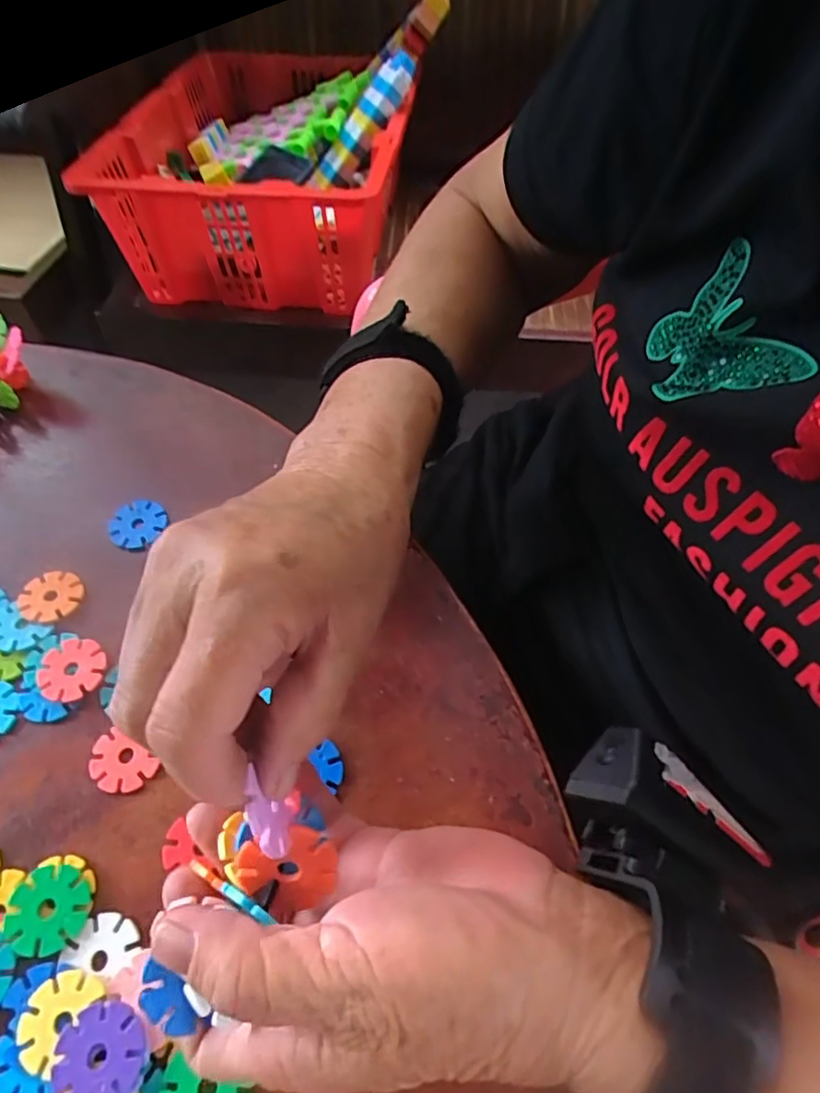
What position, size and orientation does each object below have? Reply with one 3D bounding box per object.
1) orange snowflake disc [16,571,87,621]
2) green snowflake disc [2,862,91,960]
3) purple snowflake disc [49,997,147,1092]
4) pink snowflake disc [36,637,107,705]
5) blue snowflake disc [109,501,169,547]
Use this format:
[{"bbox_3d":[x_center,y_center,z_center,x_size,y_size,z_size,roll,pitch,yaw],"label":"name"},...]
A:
[{"bbox_3d":[-0.189,0.025,0.321,0.031,0.004,0.030,0,59,1],"label":"orange snowflake disc"},{"bbox_3d":[-0.148,0.148,0.248,0.031,0.004,0.031,0,59,1],"label":"green snowflake disc"},{"bbox_3d":[-0.111,0.182,0.218,0.033,0.004,0.032,-3,59,5],"label":"purple snowflake disc"},{"bbox_3d":[-0.166,0.060,0.299,0.031,0.004,0.031,1,59,-2],"label":"pink snowflake disc"},{"bbox_3d":[-0.155,-0.013,0.348,0.031,0.005,0.028,-16,60,-8],"label":"blue snowflake disc"}]

